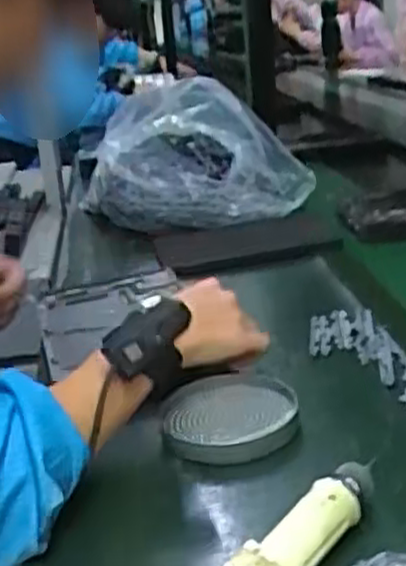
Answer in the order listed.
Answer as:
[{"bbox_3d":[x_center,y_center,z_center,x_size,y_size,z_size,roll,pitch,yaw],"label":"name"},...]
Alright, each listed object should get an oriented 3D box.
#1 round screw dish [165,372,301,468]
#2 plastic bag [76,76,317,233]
[{"bbox_3d":[0.023,0.110,0.644,0.107,0.023,0.116,-5,20,2],"label":"round screw dish"},{"bbox_3d":[-0.023,-0.191,1.239,0.301,0.226,0.278,-11,21,-16],"label":"plastic bag"}]

